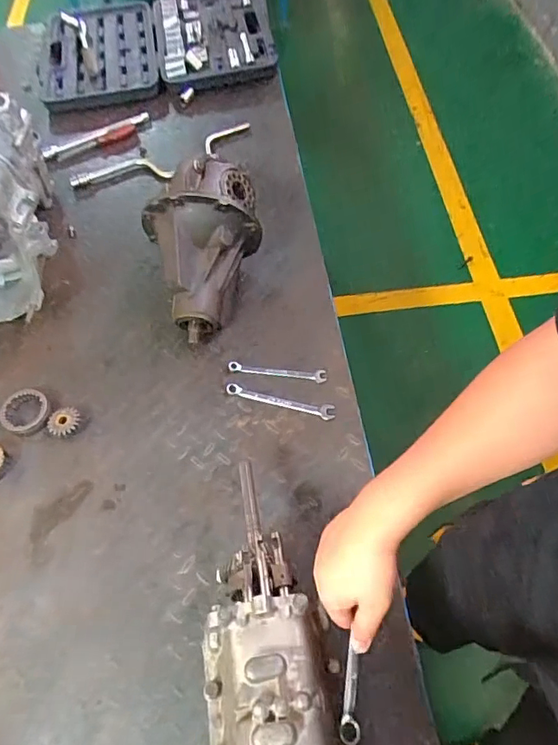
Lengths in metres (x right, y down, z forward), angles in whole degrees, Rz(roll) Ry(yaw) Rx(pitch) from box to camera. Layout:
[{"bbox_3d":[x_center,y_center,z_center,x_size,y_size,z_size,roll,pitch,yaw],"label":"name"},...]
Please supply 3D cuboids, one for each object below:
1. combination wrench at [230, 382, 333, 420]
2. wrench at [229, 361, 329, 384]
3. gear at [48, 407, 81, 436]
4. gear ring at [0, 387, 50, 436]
[{"bbox_3d":[0.001,0.043,0.772,0.171,0.008,0.023,13,61,9],"label":"combination wrench"},{"bbox_3d":[-0.003,-0.002,0.797,0.155,0.008,0.021,5,61,5],"label":"wrench"},{"bbox_3d":[-0.330,0.075,0.761,0.048,0.018,0.046,-1,60,1],"label":"gear"},{"bbox_3d":[-0.396,0.057,0.770,0.085,0.015,0.077,10,61,8],"label":"gear ring"}]

